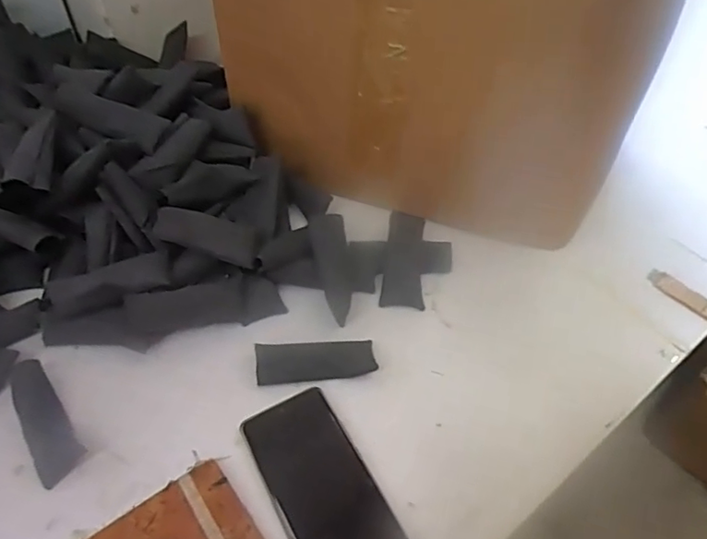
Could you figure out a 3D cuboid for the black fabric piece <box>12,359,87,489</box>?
[{"bbox_3d":[-0.257,0.124,0.469,0.036,0.009,0.109,-34,64,-15],"label":"black fabric piece"}]

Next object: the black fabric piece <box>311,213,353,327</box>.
[{"bbox_3d":[-0.018,-0.002,0.547,0.032,0.008,0.104,-8,82,-8],"label":"black fabric piece"}]

